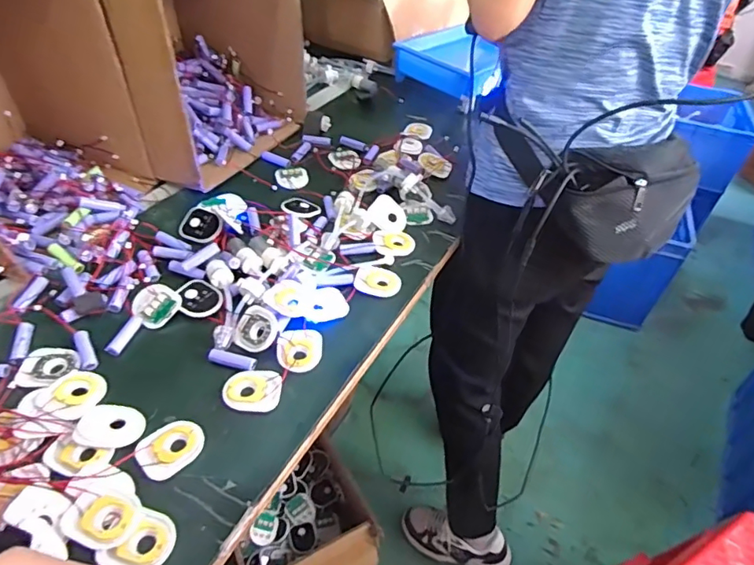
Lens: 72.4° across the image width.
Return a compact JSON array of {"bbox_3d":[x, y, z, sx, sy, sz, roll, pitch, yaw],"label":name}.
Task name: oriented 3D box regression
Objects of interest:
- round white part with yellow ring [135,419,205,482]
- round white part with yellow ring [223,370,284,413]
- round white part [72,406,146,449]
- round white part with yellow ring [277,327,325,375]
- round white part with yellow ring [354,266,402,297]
[{"bbox_3d":[-0.194,0.154,0.484,0.050,0.005,0.058,33,50,26],"label":"round white part with yellow ring"},{"bbox_3d":[-0.129,0.112,0.540,0.058,0.009,0.050,8,43,2],"label":"round white part with yellow ring"},{"bbox_3d":[-0.256,0.137,0.498,0.058,0.010,0.046,6,43,0],"label":"round white part"},{"bbox_3d":[-0.086,0.074,0.580,0.049,0.009,0.065,2,44,-4],"label":"round white part with yellow ring"},{"bbox_3d":[0.001,-0.002,0.668,0.058,0.008,0.049,4,43,-2],"label":"round white part with yellow ring"}]

